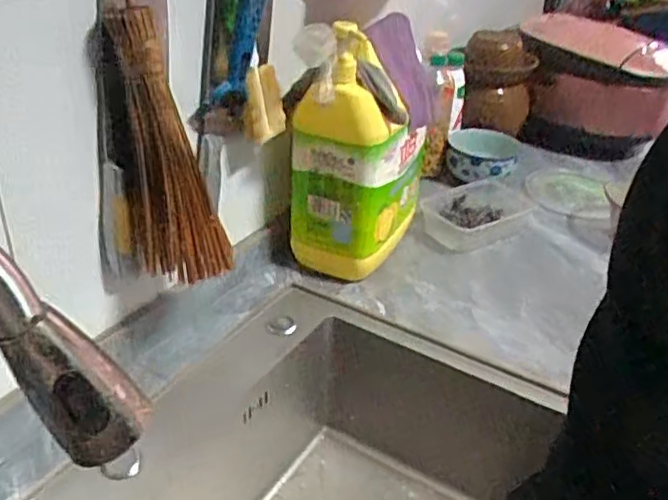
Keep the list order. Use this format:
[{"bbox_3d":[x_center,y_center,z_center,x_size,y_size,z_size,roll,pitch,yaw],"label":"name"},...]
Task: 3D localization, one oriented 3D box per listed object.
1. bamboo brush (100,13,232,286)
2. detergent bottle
[{"bbox_3d":[-0.154,-0.091,0.643,0.094,0.263,0.047,-12,35,-23],"label":"bamboo brush"},{"bbox_3d":[0.040,-0.128,0.905,0.125,0.313,0.211,17,34,21],"label":"detergent bottle"}]

